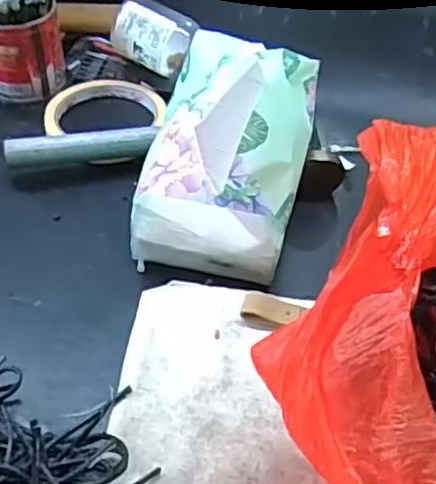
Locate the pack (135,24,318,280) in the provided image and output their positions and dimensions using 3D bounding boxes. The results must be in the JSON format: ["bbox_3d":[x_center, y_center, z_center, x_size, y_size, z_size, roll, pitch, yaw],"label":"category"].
[{"bbox_3d":[0.009,-0.059,0.424,0.092,0.103,0.133,12,46,9],"label":"pack"}]

